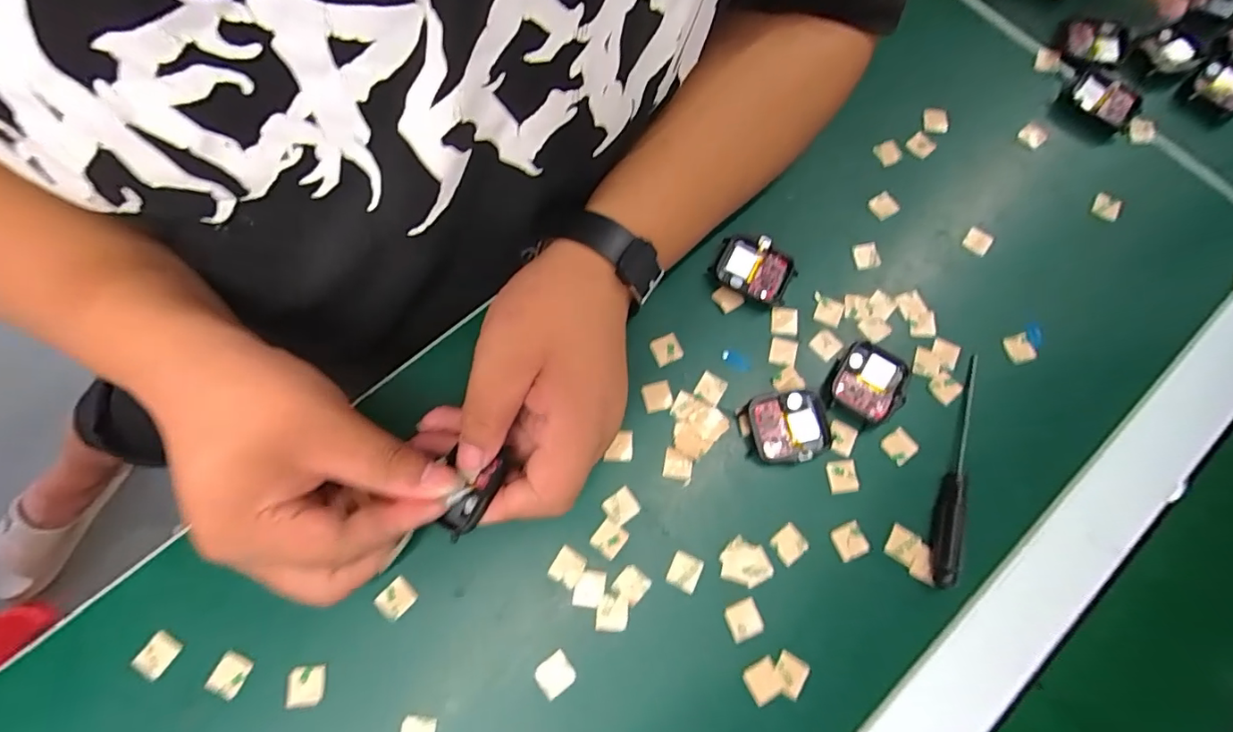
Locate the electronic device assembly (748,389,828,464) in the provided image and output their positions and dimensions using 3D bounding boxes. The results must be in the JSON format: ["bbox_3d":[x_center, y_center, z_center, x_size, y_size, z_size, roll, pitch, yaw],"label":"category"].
[{"bbox_3d":[0.096,0.034,0.303,0.040,0.013,0.040,-6,74,-4],"label":"electronic device assembly"}]

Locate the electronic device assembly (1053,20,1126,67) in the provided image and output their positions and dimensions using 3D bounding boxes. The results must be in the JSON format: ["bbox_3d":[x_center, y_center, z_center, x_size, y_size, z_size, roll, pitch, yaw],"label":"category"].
[{"bbox_3d":[0.340,-0.232,0.388,0.045,0.011,0.037,21,74,4],"label":"electronic device assembly"}]

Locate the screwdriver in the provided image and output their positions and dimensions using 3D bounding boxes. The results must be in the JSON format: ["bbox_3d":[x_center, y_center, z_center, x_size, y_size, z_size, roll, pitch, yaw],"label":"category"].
[{"bbox_3d":[0.189,0.055,0.299,0.010,0.015,0.131,20,74,4],"label":"screwdriver"}]

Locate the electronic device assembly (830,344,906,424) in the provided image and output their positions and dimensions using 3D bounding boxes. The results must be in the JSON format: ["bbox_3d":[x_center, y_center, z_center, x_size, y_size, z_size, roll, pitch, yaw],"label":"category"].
[{"bbox_3d":[0.145,0.010,0.312,0.037,0.012,0.043,27,74,6],"label":"electronic device assembly"}]

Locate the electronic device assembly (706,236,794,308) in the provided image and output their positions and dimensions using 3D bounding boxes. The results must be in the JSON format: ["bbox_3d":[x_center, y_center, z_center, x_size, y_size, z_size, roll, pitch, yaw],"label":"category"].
[{"bbox_3d":[0.084,-0.059,0.331,0.047,0.014,0.036,29,75,7],"label":"electronic device assembly"}]

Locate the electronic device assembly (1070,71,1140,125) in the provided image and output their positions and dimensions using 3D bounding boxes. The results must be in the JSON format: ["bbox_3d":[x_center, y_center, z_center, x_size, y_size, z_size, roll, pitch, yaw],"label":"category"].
[{"bbox_3d":[0.338,-0.185,0.372,0.032,0.006,0.043,-40,79,-12],"label":"electronic device assembly"}]

